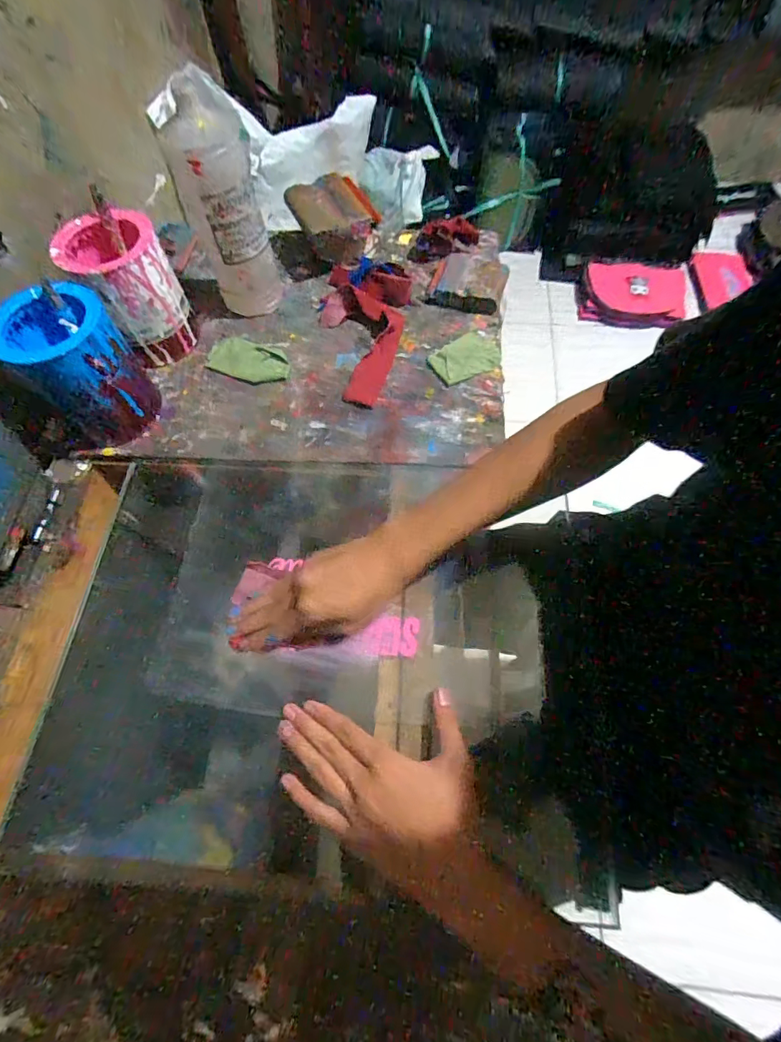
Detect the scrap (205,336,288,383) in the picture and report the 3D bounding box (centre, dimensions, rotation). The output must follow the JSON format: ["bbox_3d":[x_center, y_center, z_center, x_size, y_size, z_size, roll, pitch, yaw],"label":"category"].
[{"bbox_3d":[-0.181,-0.211,0.610,0.108,0.008,0.061,20,66,13],"label":"scrap"}]

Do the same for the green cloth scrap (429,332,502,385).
[{"bbox_3d":[0.095,-0.211,0.599,0.086,0.005,0.066,-26,65,-10],"label":"green cloth scrap"}]

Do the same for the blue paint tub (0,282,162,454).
[{"bbox_3d":[-0.340,-0.167,0.521,0.114,0.141,0.108,-26,65,-10],"label":"blue paint tub"}]

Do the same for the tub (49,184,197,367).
[{"bbox_3d":[-0.311,-0.279,0.573,0.100,0.143,0.093,-1,63,3],"label":"tub"}]

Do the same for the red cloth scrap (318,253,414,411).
[{"bbox_3d":[-0.043,-0.253,0.611,0.114,0.033,0.226,6,64,6],"label":"red cloth scrap"}]

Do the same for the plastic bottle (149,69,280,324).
[{"bbox_3d":[-0.195,-0.375,0.563,0.083,0.242,0.082,-11,63,-3],"label":"plastic bottle"}]

